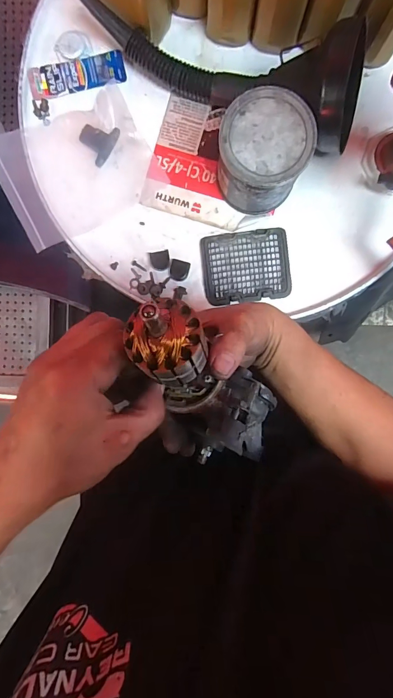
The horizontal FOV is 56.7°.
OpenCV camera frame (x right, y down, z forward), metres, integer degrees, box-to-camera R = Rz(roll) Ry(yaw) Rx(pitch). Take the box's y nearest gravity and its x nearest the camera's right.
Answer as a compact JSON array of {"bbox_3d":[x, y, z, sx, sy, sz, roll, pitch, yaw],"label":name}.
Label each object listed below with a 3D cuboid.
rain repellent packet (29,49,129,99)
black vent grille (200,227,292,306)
[{"bbox_3d":[-0.157,-0.361,0.481,0.125,0.010,0.042,-10,92,2],"label":"rain repellent packet"},{"bbox_3d":[0.065,-0.108,0.478,0.111,0.007,0.088,-6,92,2],"label":"black vent grille"}]

